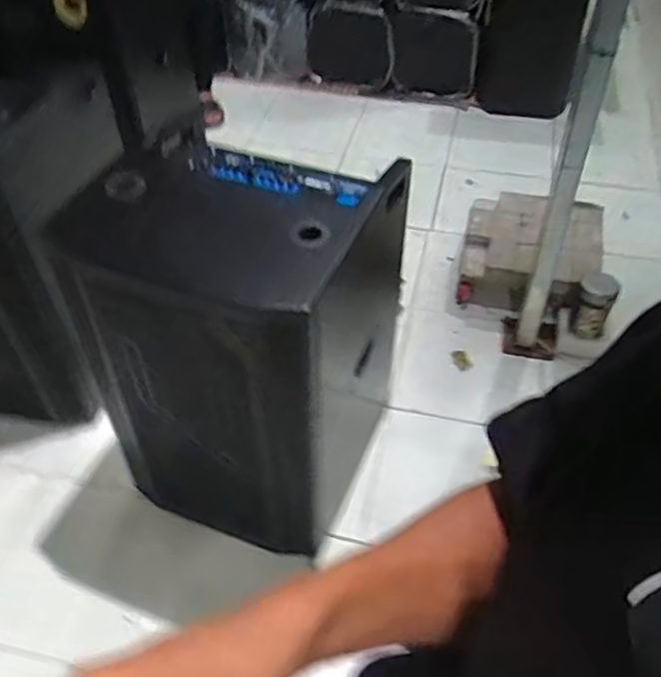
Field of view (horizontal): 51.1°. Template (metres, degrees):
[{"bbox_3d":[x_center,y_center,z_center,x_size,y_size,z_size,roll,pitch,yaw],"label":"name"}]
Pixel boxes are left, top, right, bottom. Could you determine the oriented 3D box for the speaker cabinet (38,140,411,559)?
[{"bbox_3d":[-0.151,0.008,1.440,0.451,0.791,0.511,19,50,18],"label":"speaker cabinet"}]

